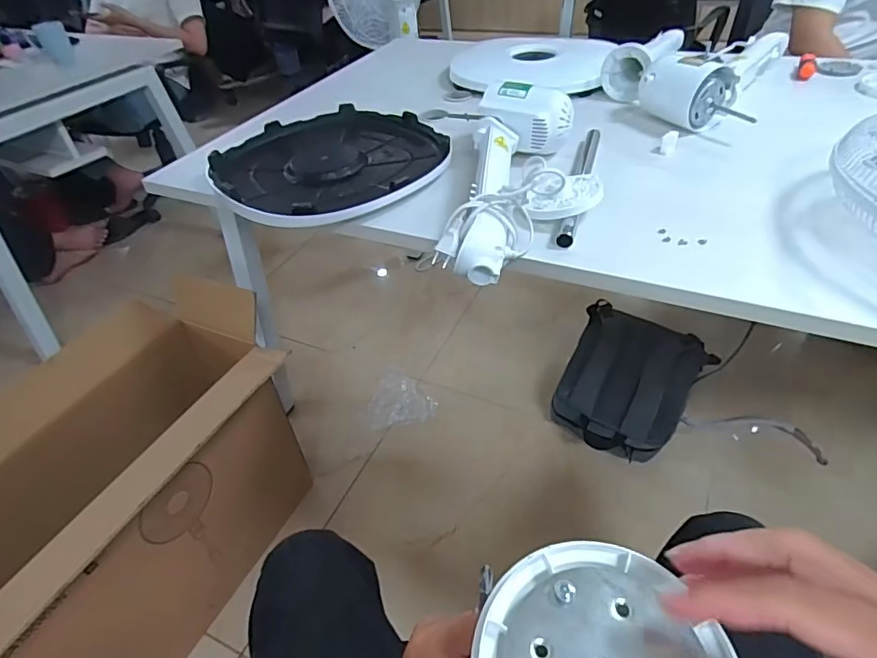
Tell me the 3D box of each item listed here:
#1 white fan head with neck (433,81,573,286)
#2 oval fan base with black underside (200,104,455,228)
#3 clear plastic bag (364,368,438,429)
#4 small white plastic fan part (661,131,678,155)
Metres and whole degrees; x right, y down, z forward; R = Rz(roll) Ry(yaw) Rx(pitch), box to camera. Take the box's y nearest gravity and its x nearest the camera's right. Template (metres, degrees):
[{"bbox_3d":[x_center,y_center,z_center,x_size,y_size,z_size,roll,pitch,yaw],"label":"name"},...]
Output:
[{"bbox_3d":[0.108,-0.231,0.772,0.168,0.103,0.440,3,43,9],"label":"white fan head with neck"},{"bbox_3d":[-0.196,-0.304,0.934,0.397,0.040,0.405,-21,44,-16],"label":"oval fan base with black underside"},{"bbox_3d":[-0.098,0.198,1.548,0.195,0.024,0.219,6,43,13],"label":"clear plastic bag"},{"bbox_3d":[0.399,-0.322,0.902,0.024,0.030,0.035,14,46,20],"label":"small white plastic fan part"}]

